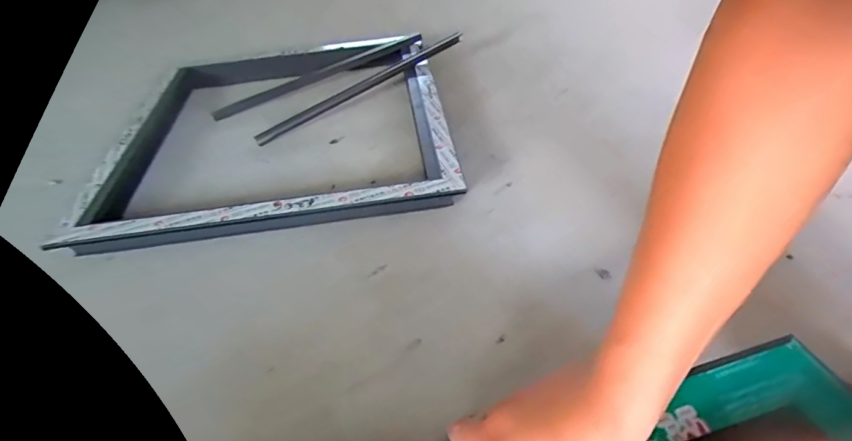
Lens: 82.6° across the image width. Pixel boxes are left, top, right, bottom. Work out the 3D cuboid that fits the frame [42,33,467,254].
[{"bbox_3d":[-0.313,-0.228,1.095,0.699,0.095,0.730,-9,43,-4],"label":"frame"}]

